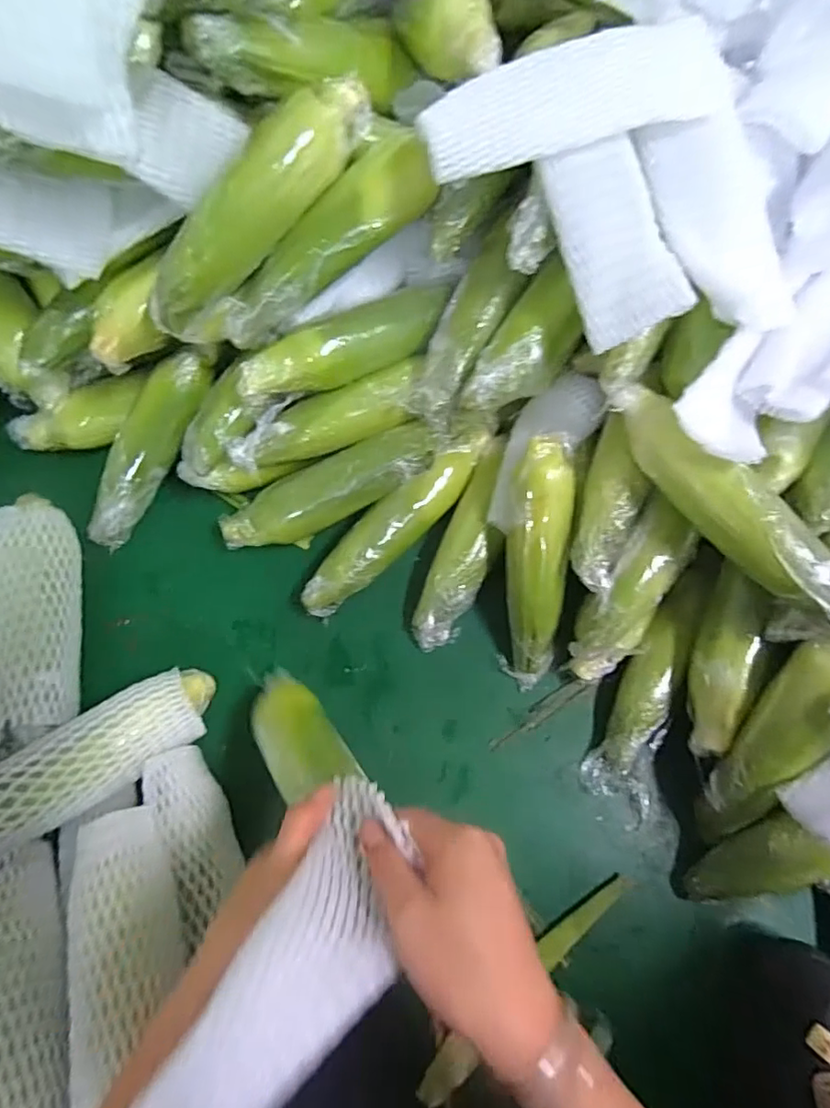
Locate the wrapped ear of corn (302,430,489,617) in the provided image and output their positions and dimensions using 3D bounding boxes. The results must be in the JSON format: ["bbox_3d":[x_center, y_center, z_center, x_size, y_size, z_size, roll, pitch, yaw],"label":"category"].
[{"bbox_3d":[-0.013,-0.029,0.559,0.236,0.056,0.049,-42,77,-12],"label":"wrapped ear of corn"}]

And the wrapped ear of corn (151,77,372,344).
[{"bbox_3d":[-0.122,-0.266,0.436,0.055,0.058,0.232,43,97,12],"label":"wrapped ear of corn"}]

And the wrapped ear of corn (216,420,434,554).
[{"bbox_3d":[-0.079,-0.061,0.551,0.212,0.055,0.057,-26,74,7],"label":"wrapped ear of corn"}]

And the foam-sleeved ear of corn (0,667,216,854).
[{"bbox_3d":[-0.262,0.163,0.456,0.221,0.041,0.066,-31,74,-30],"label":"foam-sleeved ear of corn"}]

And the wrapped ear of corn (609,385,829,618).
[{"bbox_3d":[0.239,-0.036,0.428,0.043,0.042,0.239,-36,76,-11],"label":"wrapped ear of corn"}]

